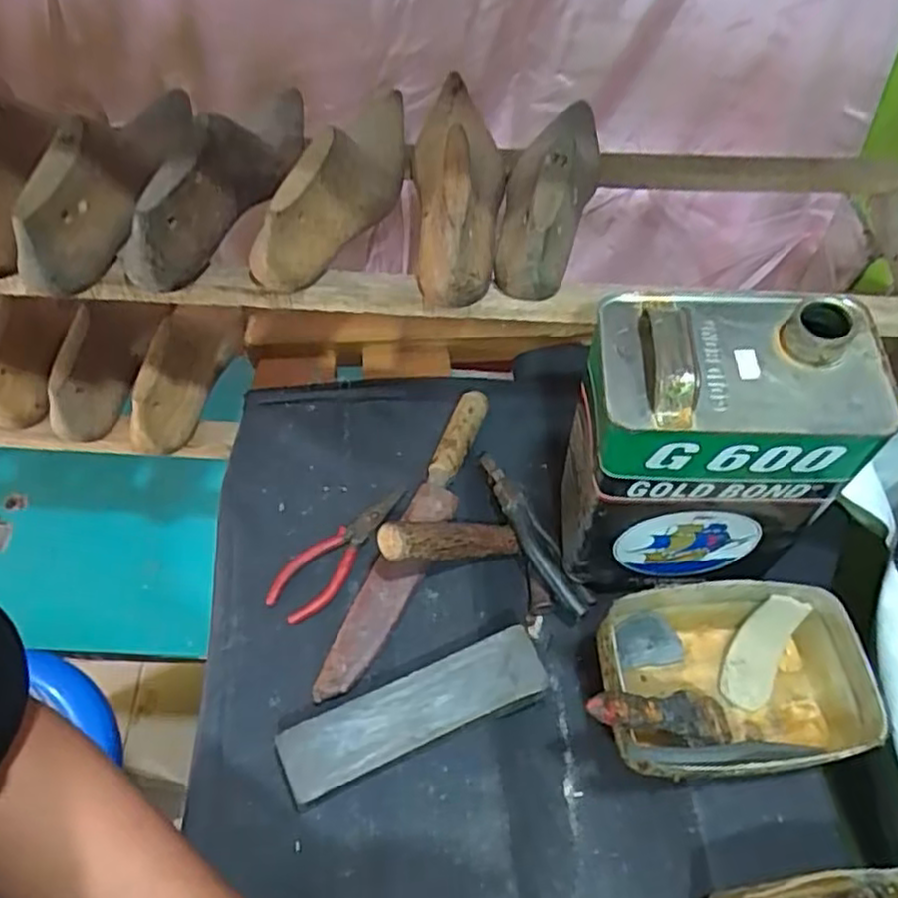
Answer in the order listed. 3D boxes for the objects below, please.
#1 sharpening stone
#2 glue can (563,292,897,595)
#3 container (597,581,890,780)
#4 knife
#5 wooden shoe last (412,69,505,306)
[{"bbox_3d":[-0.024,0.195,0.520,0.195,0.040,0.048,-20,60,-17],"label":"sharpening stone"},{"bbox_3d":[0.171,0.004,0.511,0.166,0.234,0.111,3,56,-3],"label":"glue can"},{"bbox_3d":[0.198,0.170,0.516,0.204,0.073,0.127,-4,57,-7],"label":"container"},{"bbox_3d":[-0.030,0.071,0.598,0.043,0.035,0.290,24,58,11],"label":"knife"},{"bbox_3d":[0.007,-0.230,0.564,0.076,0.081,0.268,5,56,-1],"label":"wooden shoe last"}]

